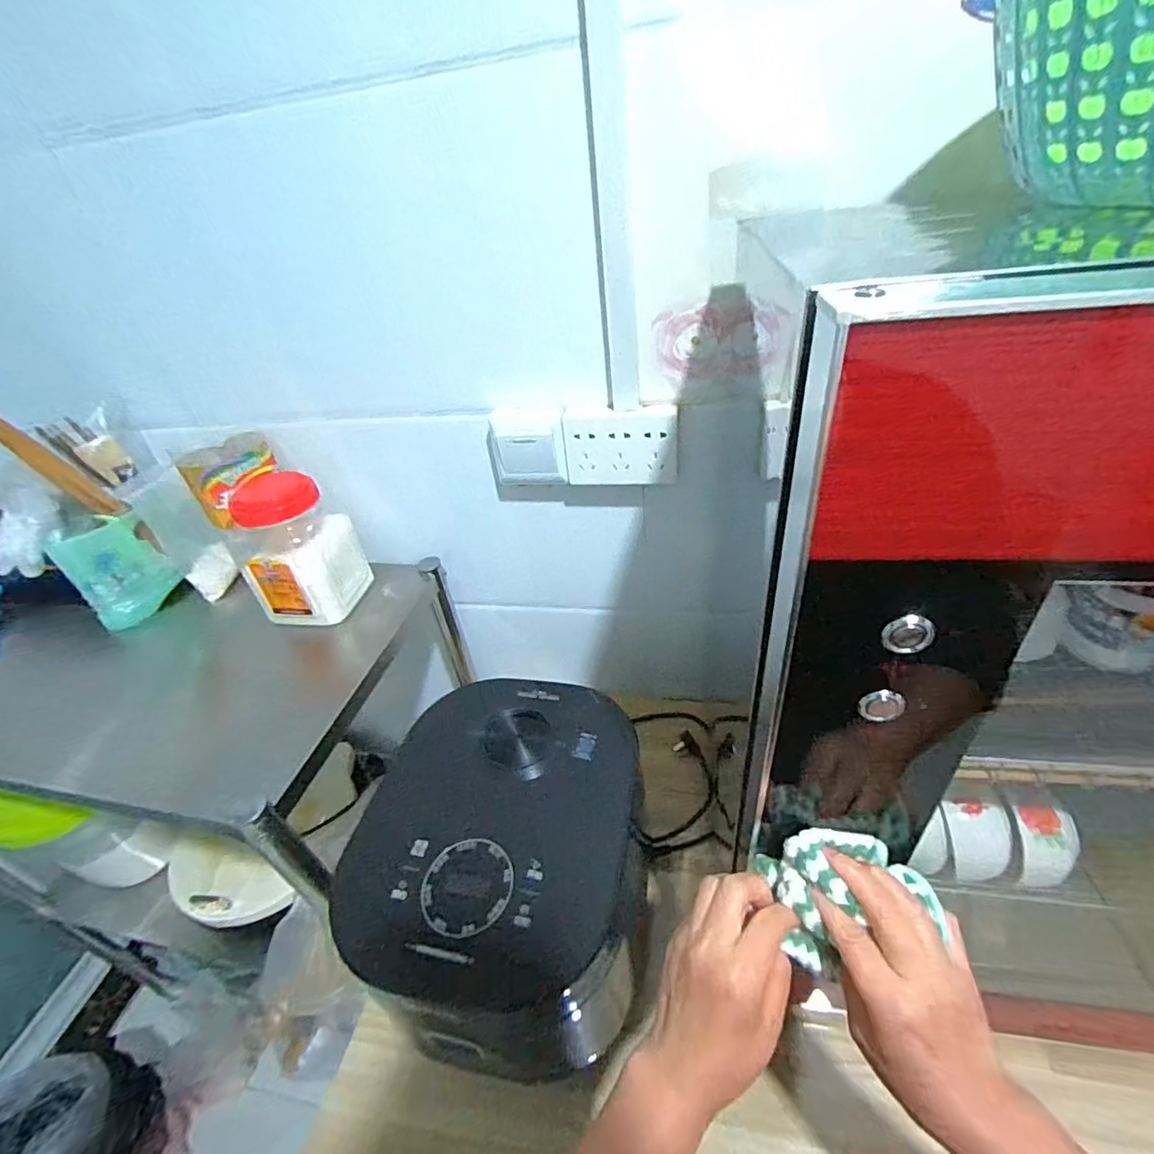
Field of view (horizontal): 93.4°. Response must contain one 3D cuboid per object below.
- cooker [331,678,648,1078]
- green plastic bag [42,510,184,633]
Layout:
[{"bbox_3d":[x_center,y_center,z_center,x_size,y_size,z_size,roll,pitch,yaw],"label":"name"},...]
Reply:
[{"bbox_3d":[-0.058,0.285,0.552,0.258,0.230,0.299,-1,37,9],"label":"cooker"},{"bbox_3d":[-0.596,-0.008,0.716,0.100,0.132,0.037,-31,43,-28],"label":"green plastic bag"}]

